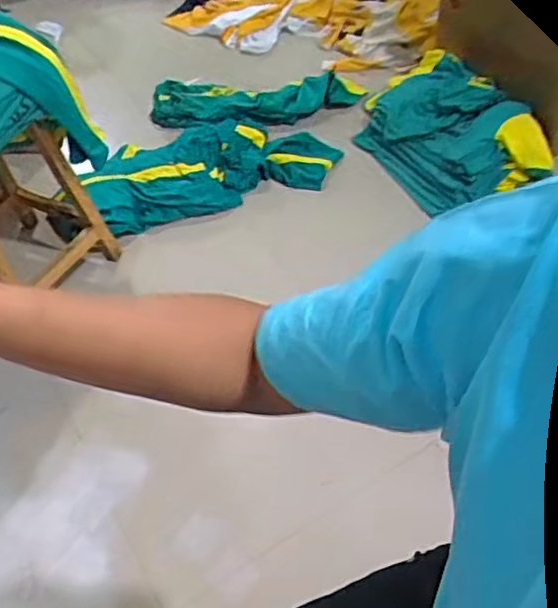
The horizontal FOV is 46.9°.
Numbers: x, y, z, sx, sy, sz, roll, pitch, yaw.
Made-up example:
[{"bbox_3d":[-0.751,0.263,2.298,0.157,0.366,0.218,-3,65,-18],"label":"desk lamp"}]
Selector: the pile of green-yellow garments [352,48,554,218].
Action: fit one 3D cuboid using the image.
[{"bbox_3d":[0.444,-0.513,1.806,0.339,0.162,0.559,-23,52,-14],"label":"pile of green-yellow garments"}]

